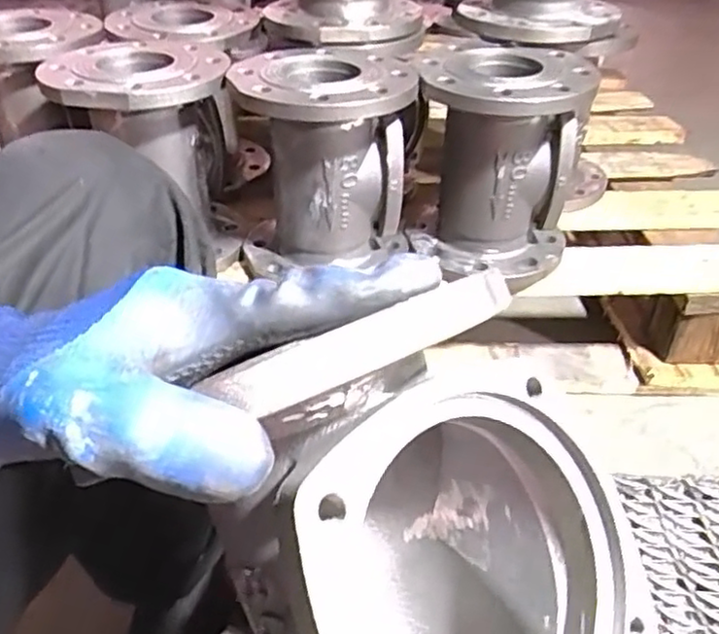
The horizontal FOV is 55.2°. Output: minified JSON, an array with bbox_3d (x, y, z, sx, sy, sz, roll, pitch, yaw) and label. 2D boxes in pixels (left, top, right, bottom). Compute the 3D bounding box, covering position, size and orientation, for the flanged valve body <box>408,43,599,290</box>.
[{"bbox_3d":[0.150,-0.172,0.784,0.184,0.219,0.172,15,39,18],"label":"flanged valve body"}]

